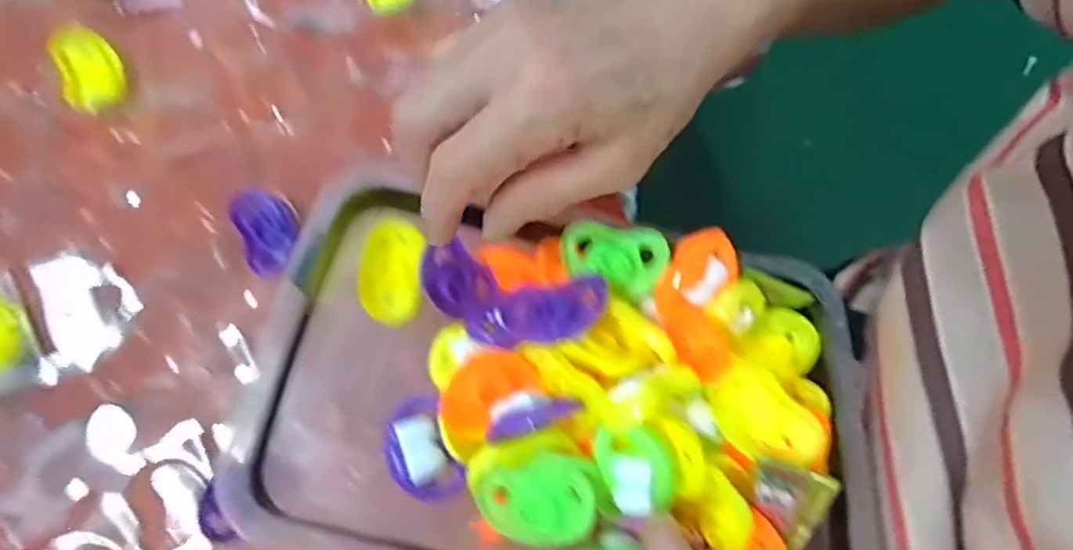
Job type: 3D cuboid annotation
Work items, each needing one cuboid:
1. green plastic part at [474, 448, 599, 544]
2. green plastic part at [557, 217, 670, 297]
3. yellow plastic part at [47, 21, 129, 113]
[{"bbox_3d":[0.000,0.087,0.239,0.044,0.014,0.033,-1,78,-2],"label":"green plastic part"},{"bbox_3d":[0.034,-0.009,0.272,0.046,0.005,0.028,17,78,2],"label":"green plastic part"},{"bbox_3d":[-0.261,-0.121,0.363,0.031,0.017,0.048,-19,81,-4],"label":"yellow plastic part"}]

